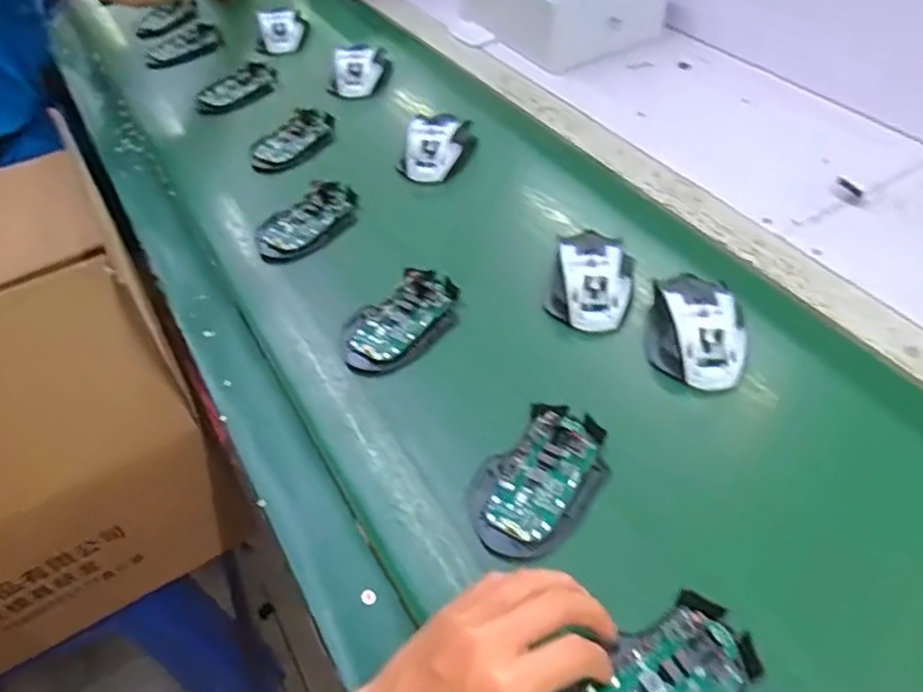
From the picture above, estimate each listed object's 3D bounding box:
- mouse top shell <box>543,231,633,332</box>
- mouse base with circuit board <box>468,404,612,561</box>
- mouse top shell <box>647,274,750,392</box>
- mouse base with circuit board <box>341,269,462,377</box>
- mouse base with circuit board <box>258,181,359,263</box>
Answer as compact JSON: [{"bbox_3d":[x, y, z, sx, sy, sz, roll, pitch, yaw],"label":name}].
[{"bbox_3d":[0.112,-0.054,0.589,0.068,0.037,0.089,10,48,14],"label":"mouse top shell"},{"bbox_3d":[0.053,0.091,0.470,0.073,0.026,0.115,28,55,27],"label":"mouse base with circuit board"},{"bbox_3d":[0.188,-0.016,0.543,0.075,0.038,0.098,6,47,11],"label":"mouse top shell"},{"bbox_3d":[-0.051,-0.021,0.581,0.067,0.022,0.115,31,56,30],"label":"mouse base with circuit board"},{"bbox_3d":[-0.153,-0.125,0.688,0.062,0.021,0.117,32,56,30],"label":"mouse base with circuit board"}]

